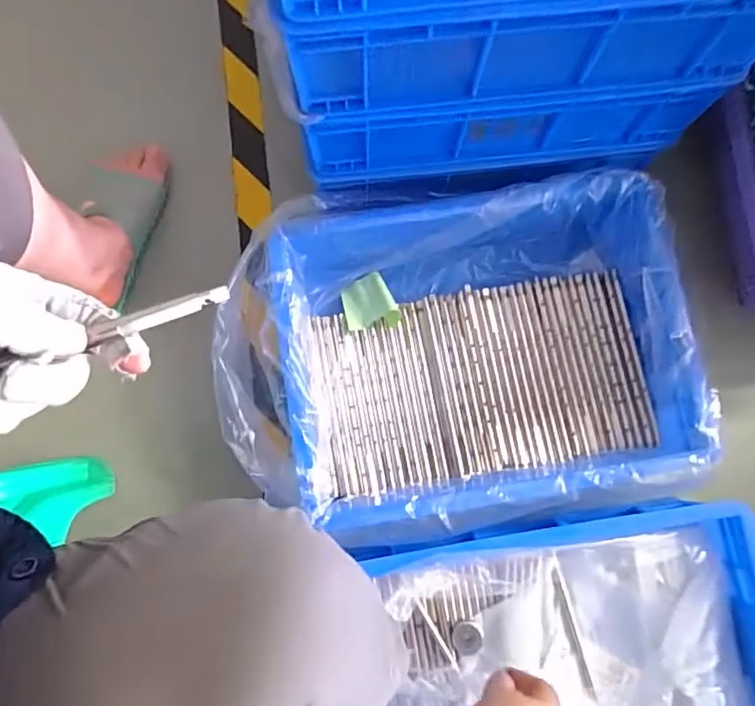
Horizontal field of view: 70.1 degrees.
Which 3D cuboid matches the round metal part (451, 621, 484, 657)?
[{"bbox_3d":[0.090,0.284,0.535,0.031,0.008,0.030,0,79,-1],"label":"round metal part"}]

